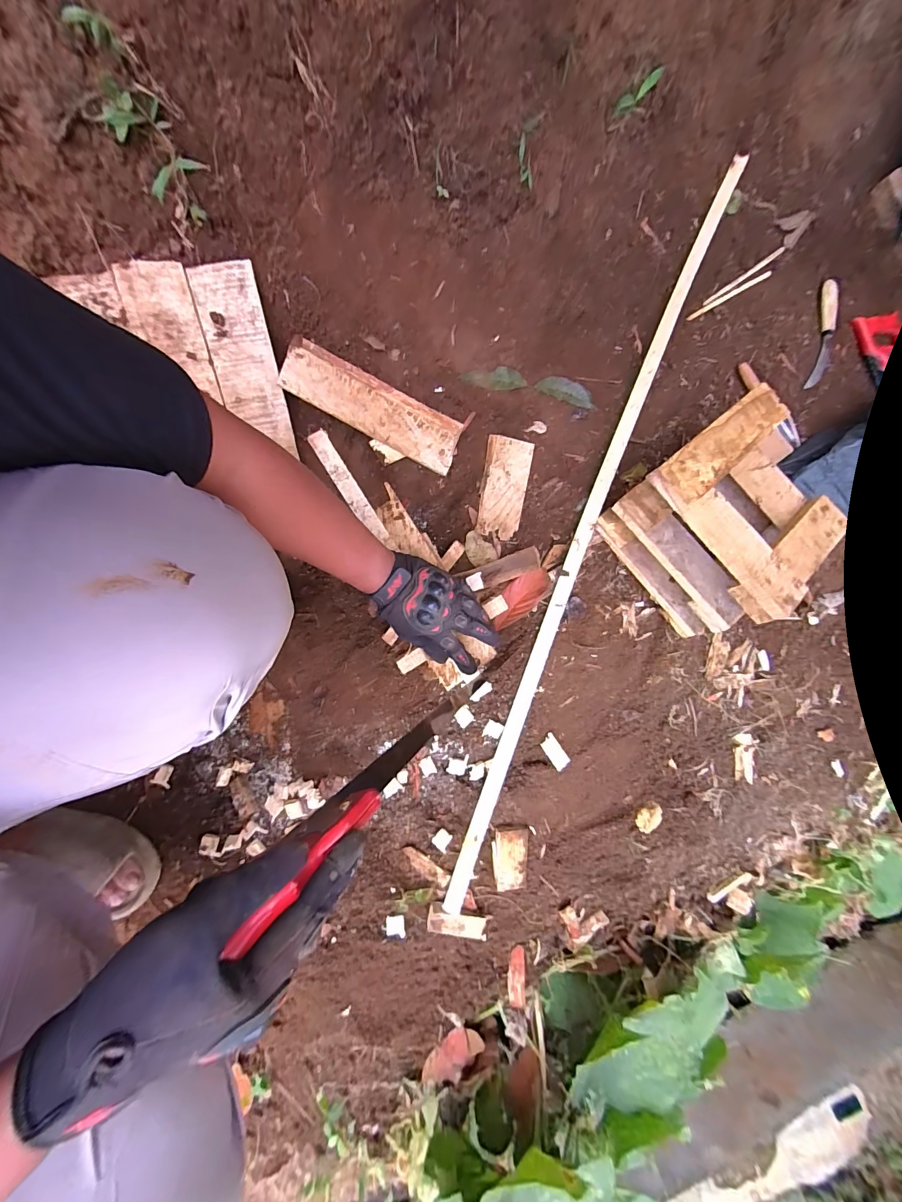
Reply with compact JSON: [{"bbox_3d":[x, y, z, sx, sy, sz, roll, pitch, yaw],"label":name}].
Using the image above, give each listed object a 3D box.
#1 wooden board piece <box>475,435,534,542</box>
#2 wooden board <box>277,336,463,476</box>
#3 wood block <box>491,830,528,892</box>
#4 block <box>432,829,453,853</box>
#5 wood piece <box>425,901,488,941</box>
[{"bbox_3d":[0.088,-0.191,0.664,0.075,0.013,0.169,10,79,1],"label":"wooden board piece"},{"bbox_3d":[-0.121,-0.302,0.625,0.279,0.013,0.084,24,98,-10],"label":"wooden board"},{"bbox_3d":[0.091,0.403,0.619,0.055,0.021,0.089,2,79,0],"label":"wood block"},{"bbox_3d":[-0.014,0.365,0.609,0.025,0.004,0.027,33,81,5],"label":"block"},{"bbox_3d":[0.014,0.499,0.616,0.104,0.017,0.037,25,80,-13],"label":"wood piece"}]

